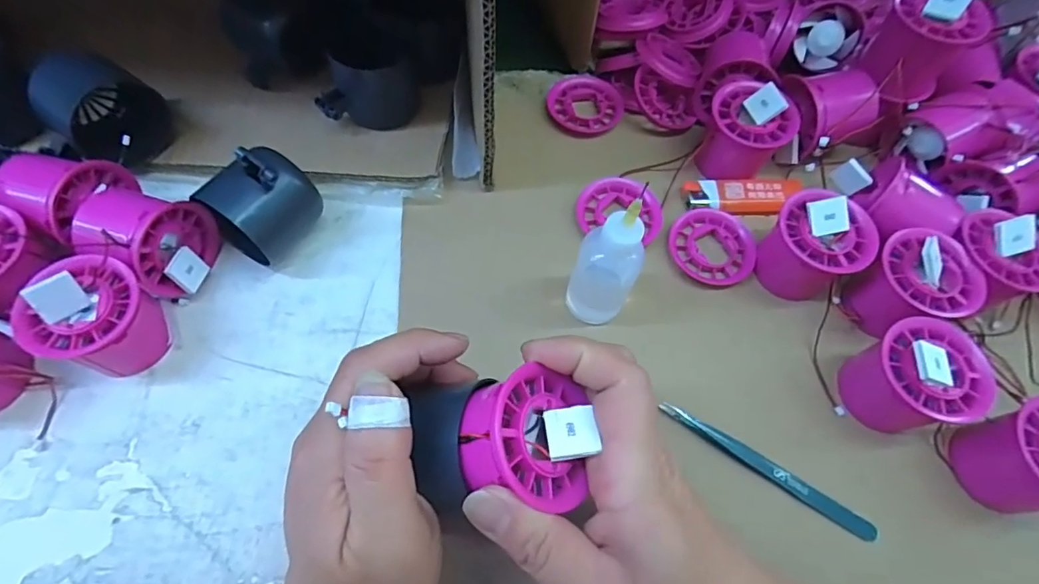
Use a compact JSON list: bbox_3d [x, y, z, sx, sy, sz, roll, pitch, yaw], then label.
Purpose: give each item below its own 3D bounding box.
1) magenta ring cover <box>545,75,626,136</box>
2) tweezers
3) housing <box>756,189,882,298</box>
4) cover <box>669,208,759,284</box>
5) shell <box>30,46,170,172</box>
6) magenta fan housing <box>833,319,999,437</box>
[{"bbox_3d":[0.050,-0.143,0.402,0.056,0.011,0.048,10,63,1],"label":"magenta ring cover"},{"bbox_3d":[0.135,0.098,0.290,0.125,0.009,0.010,30,65,11],"label":"tweezers"},{"bbox_3d":[0.179,-0.029,0.322,0.051,0.054,0.053,2,64,-3],"label":"housing"},{"bbox_3d":[0.127,-0.030,0.347,0.055,0.007,0.051,7,63,0],"label":"cover"},{"bbox_3d":[-0.263,-0.115,0.336,0.054,0.051,0.055,2,64,-3],"label":"shell"},{"bbox_3d":[0.216,0.048,0.292,0.055,0.052,0.054,-5,64,-6],"label":"magenta fan housing"}]

